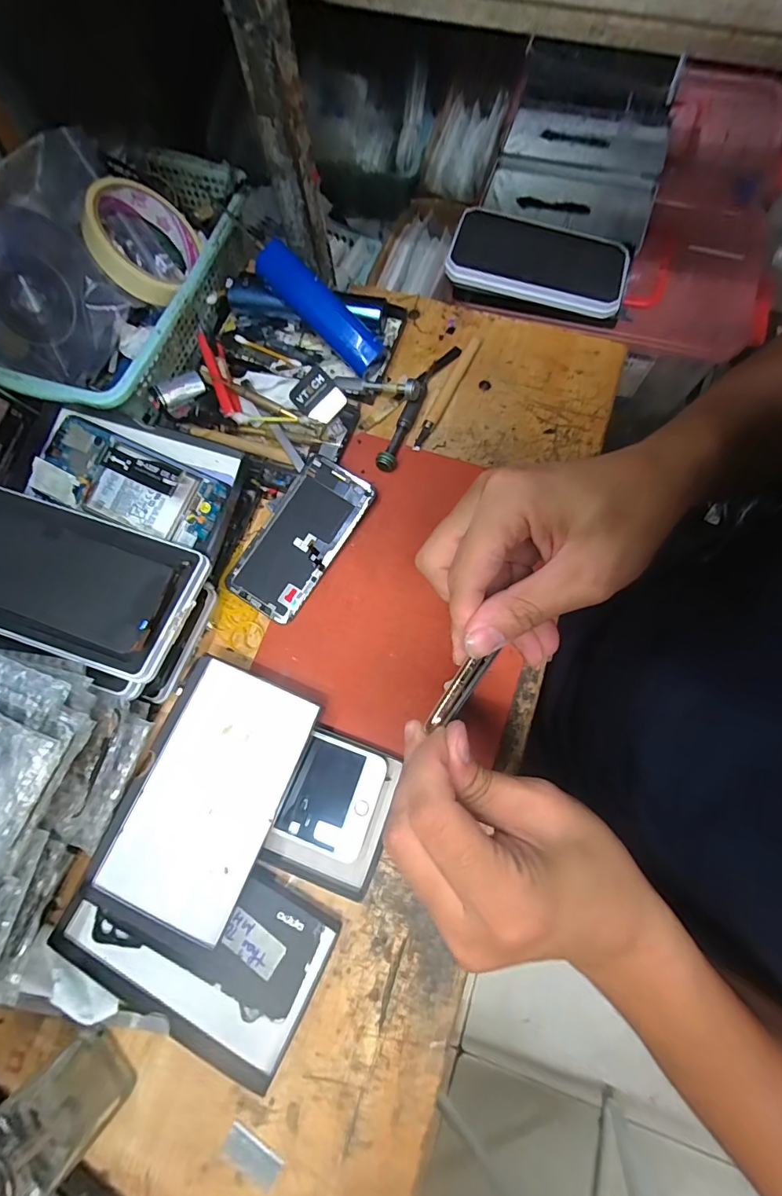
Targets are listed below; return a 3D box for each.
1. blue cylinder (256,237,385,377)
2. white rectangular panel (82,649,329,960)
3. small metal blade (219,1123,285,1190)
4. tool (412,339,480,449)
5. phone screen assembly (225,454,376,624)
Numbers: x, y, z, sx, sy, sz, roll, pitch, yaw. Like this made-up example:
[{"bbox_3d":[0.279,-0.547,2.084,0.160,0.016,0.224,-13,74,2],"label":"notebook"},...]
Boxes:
[{"bbox_3d":[-0.063,-0.258,0.413,0.129,0.025,0.031,42,77,-9],"label":"blue cylinder"},{"bbox_3d":[-0.134,0.142,0.334,0.104,0.019,0.179,21,77,8],"label":"white rectangular panel"},{"bbox_3d":[-0.090,0.361,0.298,0.039,0.004,0.022,27,78,9],"label":"small metal blade"},{"bbox_3d":[0.052,-0.193,0.434,0.012,0.017,0.128,27,78,9],"label":"tool"},{"bbox_3d":[-0.077,-0.052,0.397,0.066,0.004,0.141,32,85,6],"label":"phone screen assembly"}]

